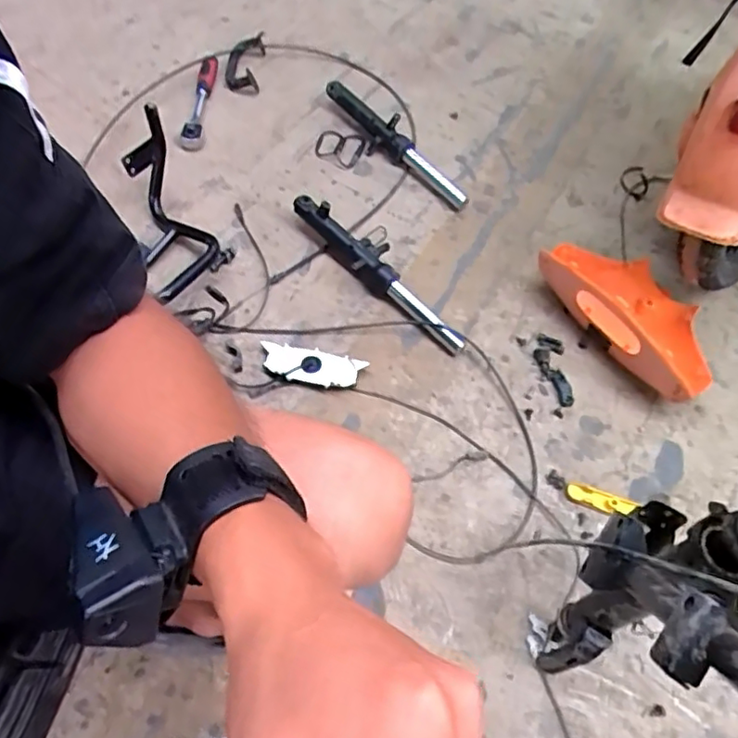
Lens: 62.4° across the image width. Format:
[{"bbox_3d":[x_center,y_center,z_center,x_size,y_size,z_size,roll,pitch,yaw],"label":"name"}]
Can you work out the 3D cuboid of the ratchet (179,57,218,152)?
[{"bbox_3d":[-0.301,-0.475,1.083,0.040,0.036,0.215,4,59,-2],"label":"ratchet"}]

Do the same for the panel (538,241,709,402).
[{"bbox_3d":[0.399,-0.086,0.918,0.141,0.107,0.290,-32,67,-21],"label":"panel"}]

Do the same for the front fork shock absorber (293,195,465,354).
[{"bbox_3d":[0.014,-0.149,0.923,0.075,0.067,0.336,-32,67,-21],"label":"front fork shock absorber"}]

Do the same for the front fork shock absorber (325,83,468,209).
[{"bbox_3d":[0.041,-0.385,1.048,0.059,0.054,0.329,-36,68,-22],"label":"front fork shock absorber"}]

